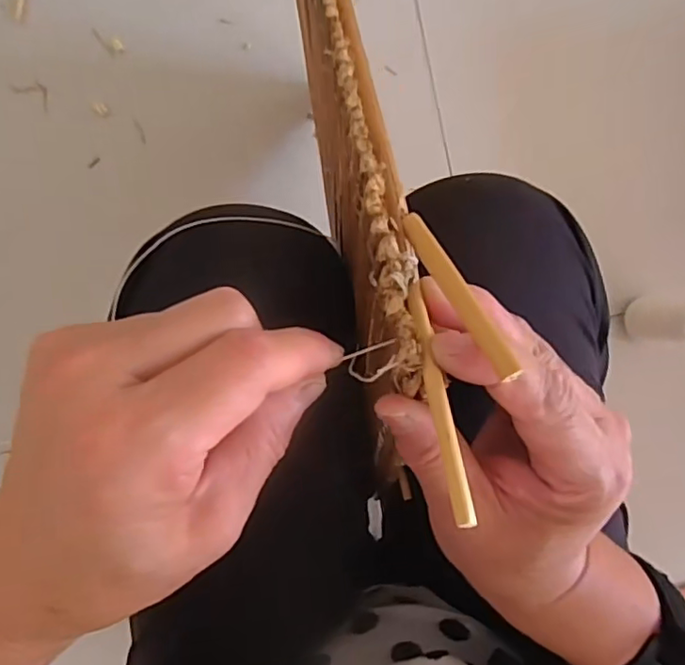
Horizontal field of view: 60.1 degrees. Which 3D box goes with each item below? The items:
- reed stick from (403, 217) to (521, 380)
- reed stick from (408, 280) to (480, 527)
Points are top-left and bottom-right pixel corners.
[{"bbox_3d":[0.034,-0.013,0.175,0.006,0.004,0.061,-27,62,-2],"label":"reed stick"},{"bbox_3d":[0.029,0.019,0.179,0.005,0.004,0.072,-10,73,-4],"label":"reed stick"}]

